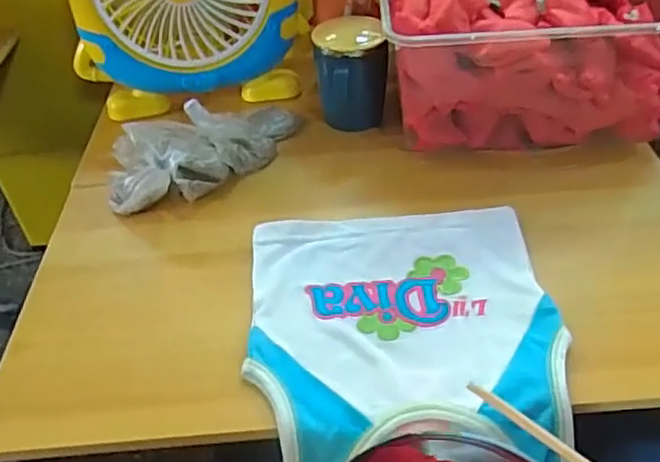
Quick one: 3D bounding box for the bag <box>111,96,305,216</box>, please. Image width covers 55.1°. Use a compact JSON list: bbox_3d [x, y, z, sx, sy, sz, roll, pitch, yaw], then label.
[{"bbox_3d":[-0.126,-0.088,0.651,0.210,0.050,0.118,-15,44,-13],"label":"bag"}]

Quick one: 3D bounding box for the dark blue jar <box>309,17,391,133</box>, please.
[{"bbox_3d":[0.024,-0.163,0.685,0.077,0.098,0.105,-6,43,-3],"label":"dark blue jar"}]

